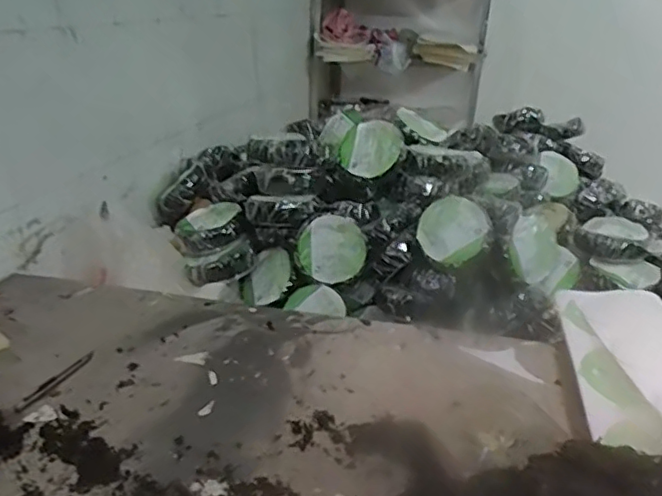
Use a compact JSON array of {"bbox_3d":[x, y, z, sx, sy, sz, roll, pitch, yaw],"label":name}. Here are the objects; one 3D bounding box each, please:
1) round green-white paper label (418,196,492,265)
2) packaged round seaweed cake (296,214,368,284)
[{"bbox_3d":[0.270,-0.039,1.349,0.143,0.146,0.029,40,6,32],"label":"round green-white paper label"},{"bbox_3d":[0.006,0.007,1.379,0.155,0.146,0.045,-4,23,-11],"label":"packaged round seaweed cake"}]

